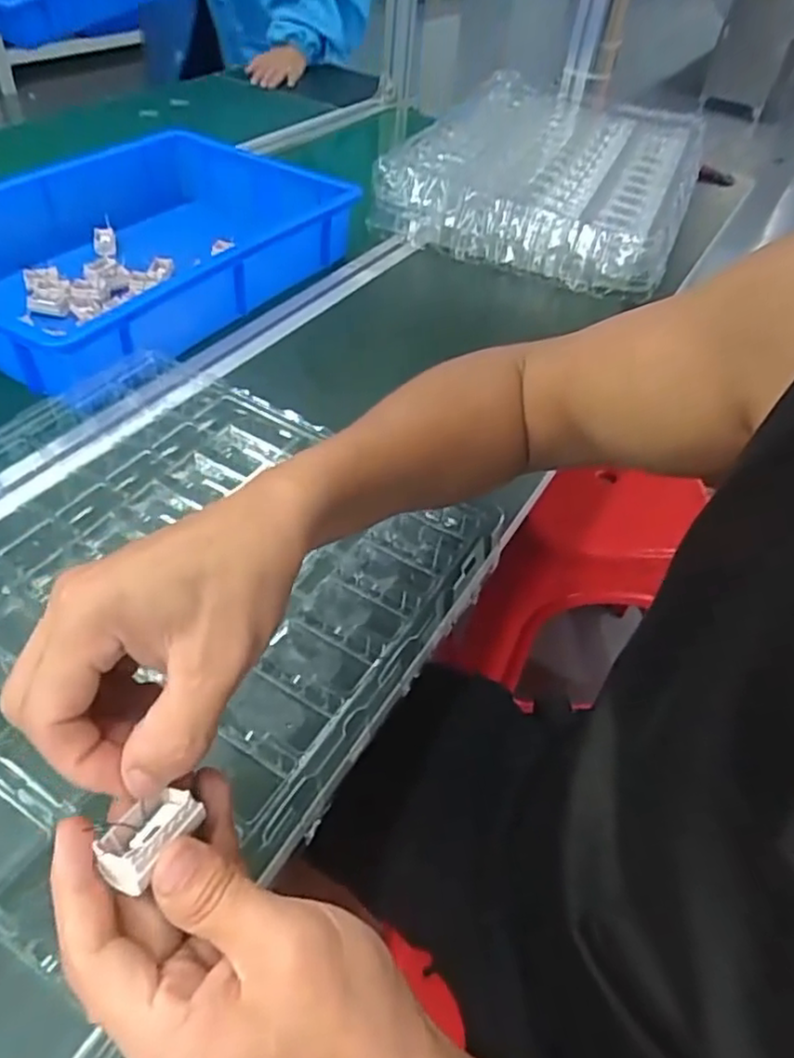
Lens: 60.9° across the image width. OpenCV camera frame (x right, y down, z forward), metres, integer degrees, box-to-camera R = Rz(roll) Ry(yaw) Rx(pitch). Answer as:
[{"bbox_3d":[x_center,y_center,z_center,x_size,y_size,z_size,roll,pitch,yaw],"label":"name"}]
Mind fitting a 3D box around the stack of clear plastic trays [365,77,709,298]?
[{"bbox_3d":[0.226,-0.499,0.956,0.354,0.093,0.512,21,46,13],"label":"stack of clear plastic trays"}]

